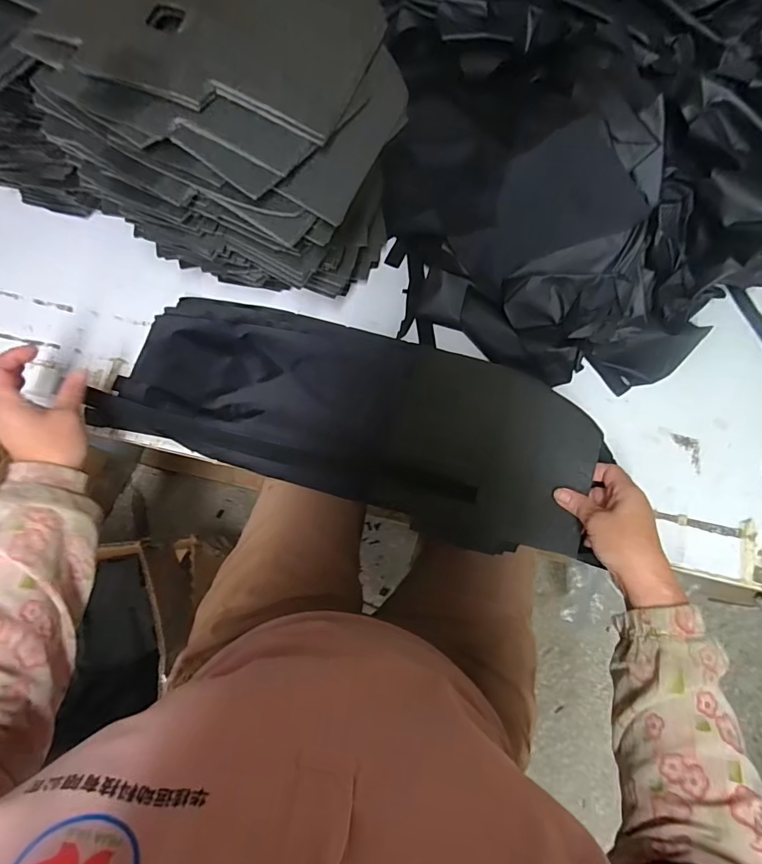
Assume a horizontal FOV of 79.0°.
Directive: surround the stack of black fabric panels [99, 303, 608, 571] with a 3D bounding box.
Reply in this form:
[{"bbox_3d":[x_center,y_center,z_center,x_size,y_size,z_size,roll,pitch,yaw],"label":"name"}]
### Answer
[{"bbox_3d":[-0.029,-0.020,0.524,0.533,0.040,0.195,16,76,8],"label":"stack of black fabric panels"}]

